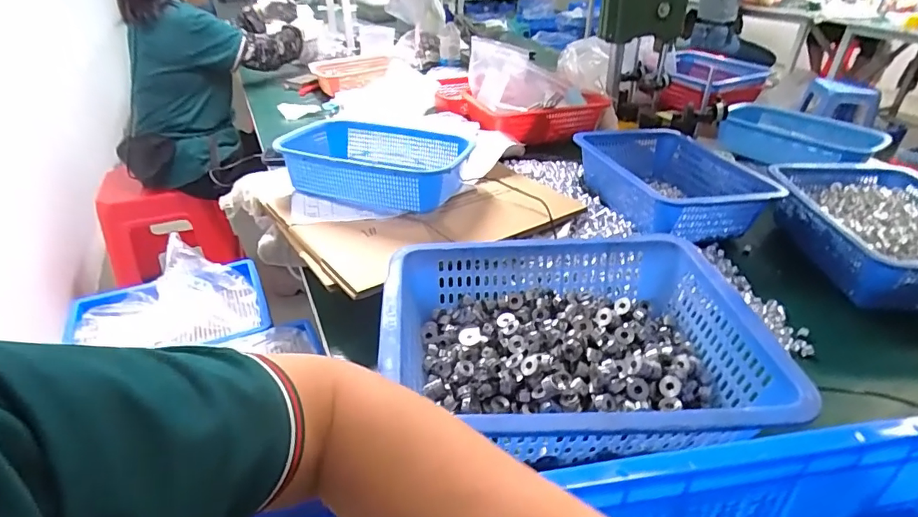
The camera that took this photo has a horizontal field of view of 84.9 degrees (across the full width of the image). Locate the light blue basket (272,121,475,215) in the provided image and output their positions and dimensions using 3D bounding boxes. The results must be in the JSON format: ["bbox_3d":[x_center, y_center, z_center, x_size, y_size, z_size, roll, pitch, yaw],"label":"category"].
[{"bbox_3d":[-0.130,-0.155,0.808,0.286,0.072,0.188,11,35,14],"label":"light blue basket"}]

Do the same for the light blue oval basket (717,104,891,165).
[{"bbox_3d":[0.662,-0.238,0.980,0.261,0.071,0.173,20,38,26],"label":"light blue oval basket"}]

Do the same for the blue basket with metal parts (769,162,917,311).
[{"bbox_3d":[0.614,-0.036,0.727,0.223,0.090,0.303,0,34,-2],"label":"blue basket with metal parts"}]

